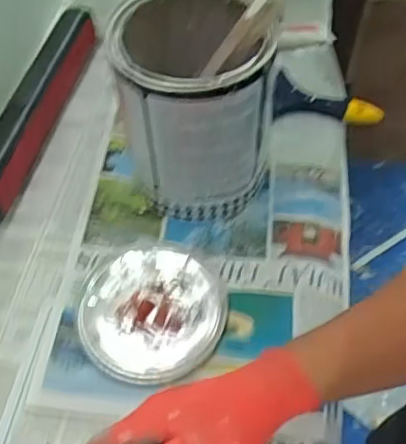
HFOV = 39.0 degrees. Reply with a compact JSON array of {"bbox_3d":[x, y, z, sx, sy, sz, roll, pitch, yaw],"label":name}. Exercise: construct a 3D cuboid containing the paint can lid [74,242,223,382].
[{"bbox_3d":[-0.052,0.086,0.585,0.144,0.014,0.148,1,56,1],"label":"paint can lid"}]

